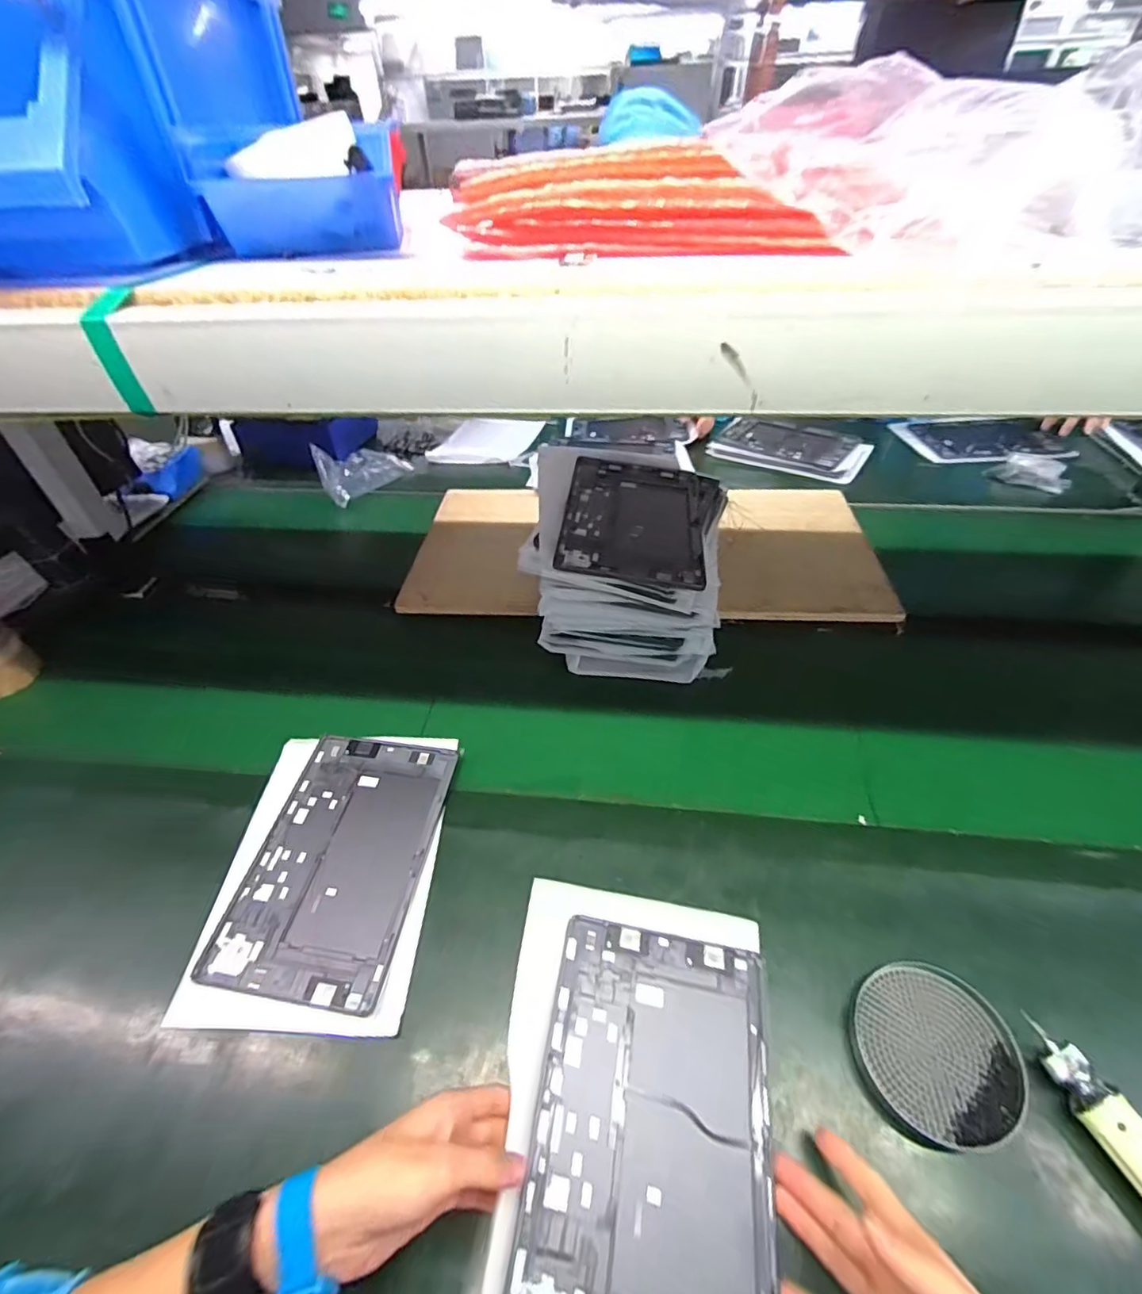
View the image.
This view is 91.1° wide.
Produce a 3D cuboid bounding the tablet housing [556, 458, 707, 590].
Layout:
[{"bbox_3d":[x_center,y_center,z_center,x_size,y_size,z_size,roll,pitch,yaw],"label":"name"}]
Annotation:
[{"bbox_3d":[0.078,-0.166,0.699,0.165,0.007,0.259,8,46,0],"label":"tablet housing"}]

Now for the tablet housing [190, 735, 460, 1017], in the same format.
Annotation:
[{"bbox_3d":[-0.227,0.206,0.560,0.168,0.013,0.255,6,46,8],"label":"tablet housing"}]

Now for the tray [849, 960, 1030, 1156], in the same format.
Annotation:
[{"bbox_3d":[0.281,0.310,0.431,0.113,0.017,0.112,-1,45,1],"label":"tray"}]

